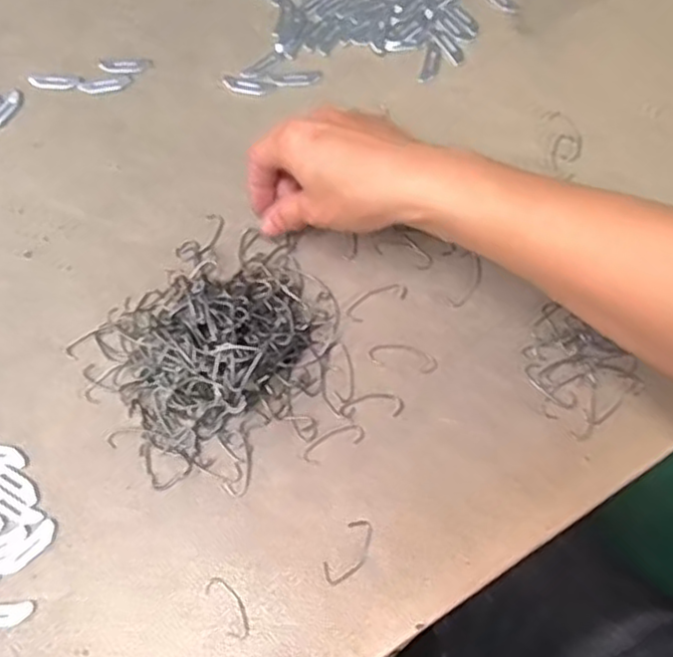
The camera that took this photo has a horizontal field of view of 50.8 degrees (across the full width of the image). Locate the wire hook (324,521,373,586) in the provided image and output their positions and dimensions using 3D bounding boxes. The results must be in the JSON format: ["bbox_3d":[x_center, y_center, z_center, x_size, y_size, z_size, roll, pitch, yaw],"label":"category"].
[{"bbox_3d":[0.007,0.118,0.373,0.018,0.004,0.037,31,71,13],"label":"wire hook"}]

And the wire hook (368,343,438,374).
[{"bbox_3d":[0.039,0.016,0.414,0.040,0.004,0.014,14,68,7],"label":"wire hook"}]

